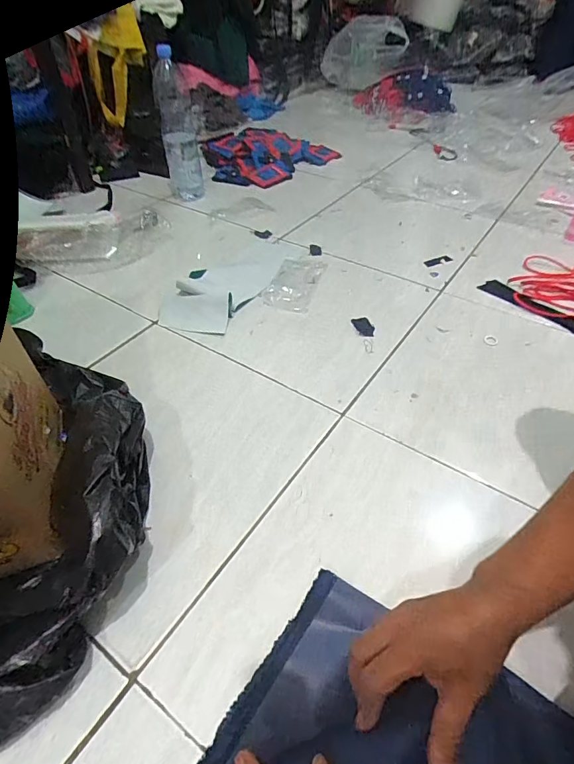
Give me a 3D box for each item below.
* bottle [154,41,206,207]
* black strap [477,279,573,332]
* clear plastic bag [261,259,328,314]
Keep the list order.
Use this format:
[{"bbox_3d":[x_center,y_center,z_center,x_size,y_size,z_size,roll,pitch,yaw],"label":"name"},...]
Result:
[{"bbox_3d":[-0.268,-0.624,1.061,0.085,0.322,0.074,-7,46,-8],"label":"bottle"},{"bbox_3d":[0.473,-0.149,0.832,0.050,0.005,0.203,-31,52,-23],"label":"black strap"},{"bbox_3d":[0.015,-0.204,0.868,0.093,0.021,0.169,13,47,12],"label":"clear plastic bag"}]

